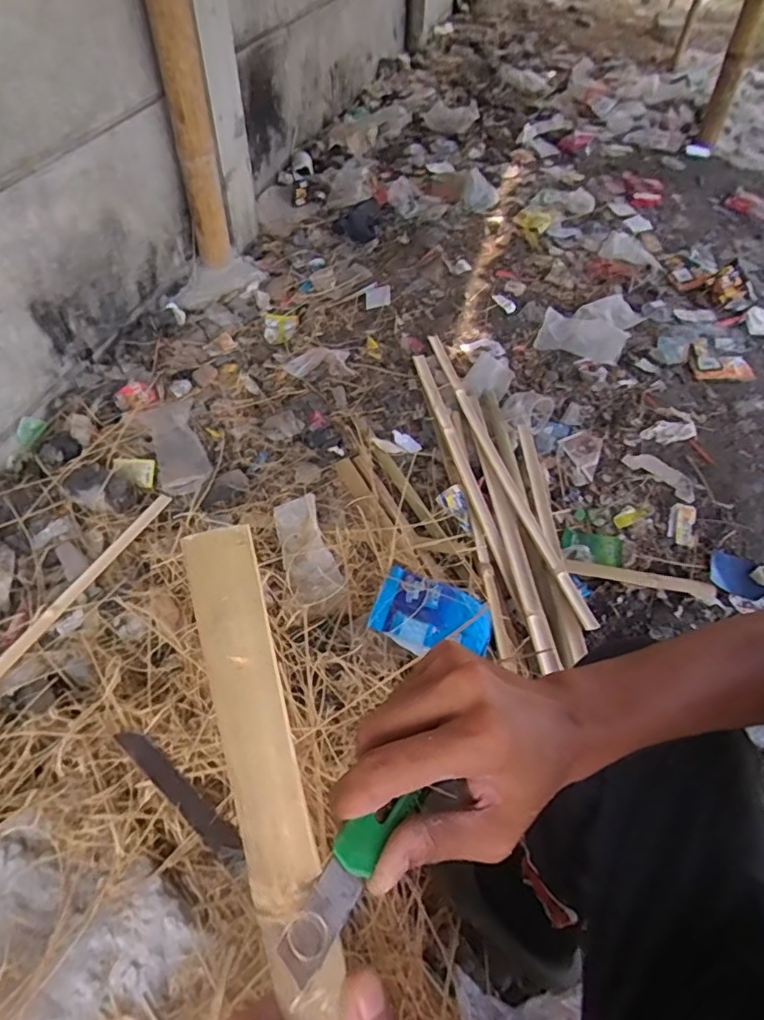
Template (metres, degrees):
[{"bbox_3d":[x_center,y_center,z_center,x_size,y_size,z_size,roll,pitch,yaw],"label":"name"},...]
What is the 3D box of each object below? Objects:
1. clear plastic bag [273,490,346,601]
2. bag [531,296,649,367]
[{"bbox_3d":[-0.140,0.070,1.060,0.089,0.030,0.213,-15,52,-14],"label":"clear plastic bag"},{"bbox_3d":[0.557,-0.500,1.529,0.222,0.049,0.254,28,55,20],"label":"bag"}]

